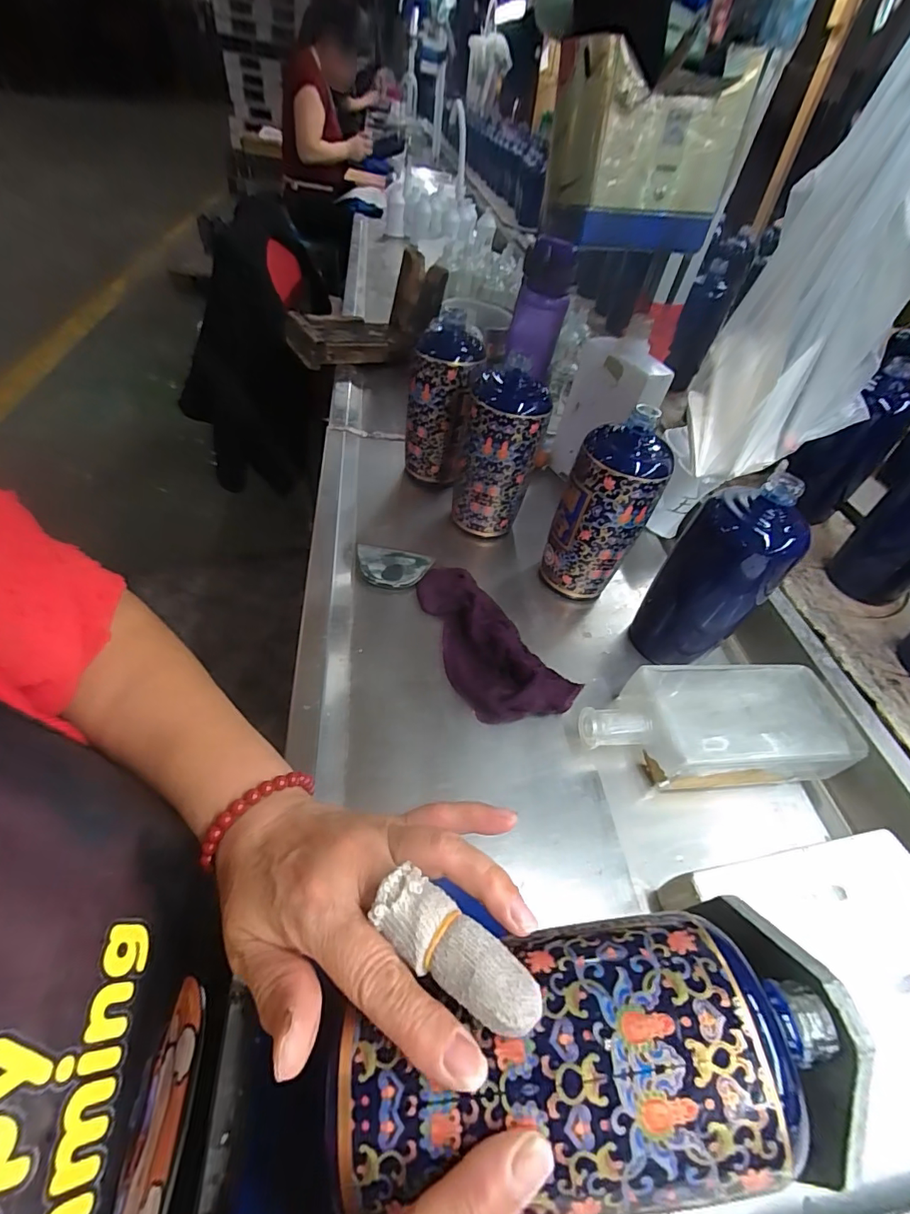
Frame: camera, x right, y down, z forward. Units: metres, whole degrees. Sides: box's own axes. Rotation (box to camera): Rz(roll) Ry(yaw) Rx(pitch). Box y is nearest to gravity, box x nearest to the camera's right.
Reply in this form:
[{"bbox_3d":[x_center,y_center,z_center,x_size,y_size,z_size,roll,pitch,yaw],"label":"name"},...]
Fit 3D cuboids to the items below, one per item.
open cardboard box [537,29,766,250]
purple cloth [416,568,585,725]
[{"bbox_3d":[0.178,-0.442,0.480,0.152,0.133,0.118,-6,50,-13],"label":"open cardboard box"},{"bbox_3d":[0.033,0.023,0.456,0.100,0.032,0.182,-14,52,-20],"label":"purple cloth"}]

